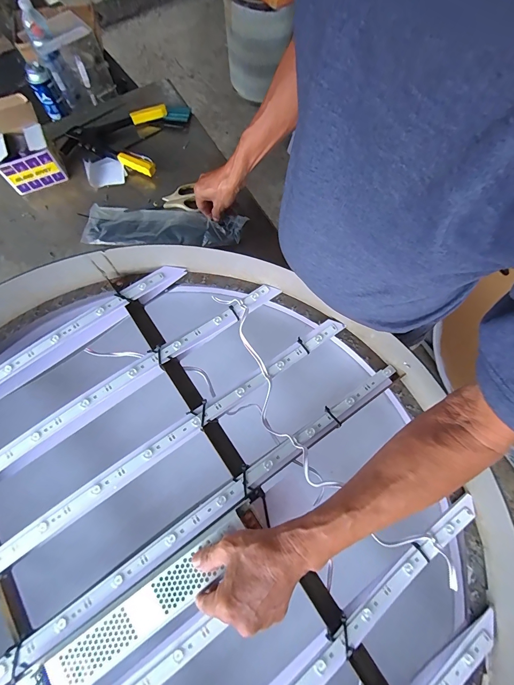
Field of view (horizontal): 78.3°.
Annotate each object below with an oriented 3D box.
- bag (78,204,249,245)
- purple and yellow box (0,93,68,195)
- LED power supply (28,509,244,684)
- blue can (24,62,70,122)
[{"bbox_3d":[-0.199,-0.246,0.669,0.337,0.019,0.099,5,72,7],"label":"bag"},{"bbox_3d":[-0.521,-0.440,0.701,0.120,0.082,0.183,-27,74,-9],"label":"purple and yellow box"},{"bbox_3d":[-0.131,0.311,0.375,0.278,0.019,0.055,-36,76,-11],"label":"LED power supply"},{"bbox_3d":[-0.595,-0.711,0.897,0.061,0.130,0.053,-27,74,-10],"label":"blue can"}]

